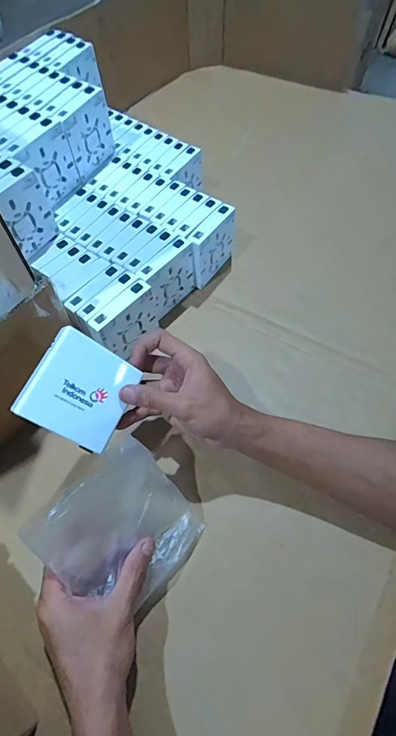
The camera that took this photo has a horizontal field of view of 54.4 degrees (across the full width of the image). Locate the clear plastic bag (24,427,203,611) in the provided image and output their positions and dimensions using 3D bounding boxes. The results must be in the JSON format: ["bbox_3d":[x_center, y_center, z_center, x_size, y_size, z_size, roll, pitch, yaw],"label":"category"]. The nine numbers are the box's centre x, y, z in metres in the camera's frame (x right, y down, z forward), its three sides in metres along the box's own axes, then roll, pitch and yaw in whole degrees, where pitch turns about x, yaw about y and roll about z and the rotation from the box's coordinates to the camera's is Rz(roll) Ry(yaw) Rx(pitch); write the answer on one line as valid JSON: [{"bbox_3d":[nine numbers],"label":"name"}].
[{"bbox_3d":[-0.067,0.148,0.354,0.129,0.015,0.121,49,63,-8],"label":"clear plastic bag"}]

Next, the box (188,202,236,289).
[{"bbox_3d":[0.019,-0.171,0.542,0.024,0.082,0.083,32,66,18],"label":"box"}]

